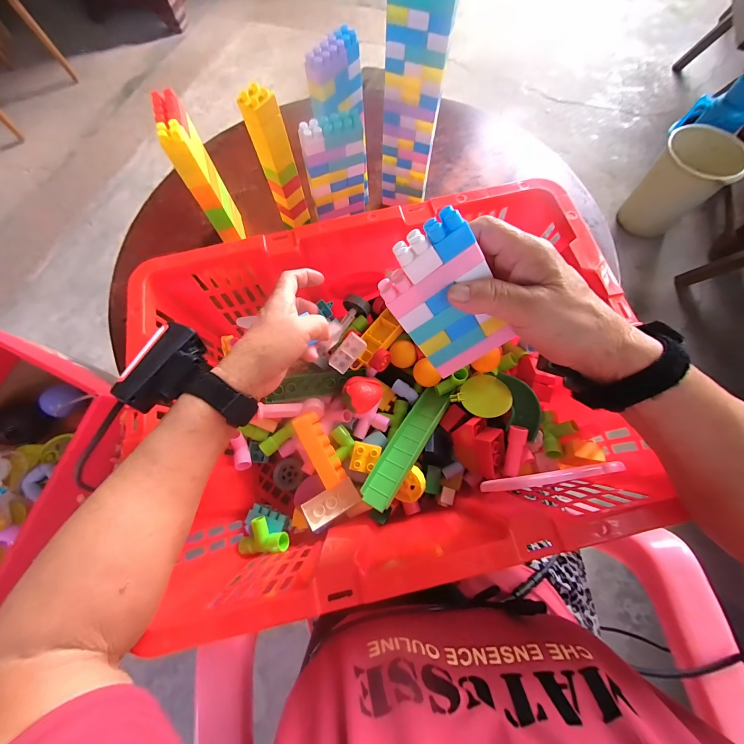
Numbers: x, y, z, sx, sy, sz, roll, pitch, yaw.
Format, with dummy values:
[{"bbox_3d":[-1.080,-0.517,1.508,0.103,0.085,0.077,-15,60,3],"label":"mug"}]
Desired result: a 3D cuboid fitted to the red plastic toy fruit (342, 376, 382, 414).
[{"bbox_3d":[-0.012,0.028,0.390,0.044,0.039,0.044,0,70,1],"label":"red plastic toy fruit"}]

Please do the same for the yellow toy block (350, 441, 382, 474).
[{"bbox_3d":[-0.007,0.101,0.369,0.031,0.028,0.032,11,71,5],"label":"yellow toy block"}]

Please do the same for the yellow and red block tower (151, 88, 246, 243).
[{"bbox_3d":[-0.238,-0.271,0.457,0.029,0.185,0.089,-15,71,-4],"label":"yellow and red block tower"}]

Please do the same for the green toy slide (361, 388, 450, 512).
[{"bbox_3d":[0.042,0.083,0.370,0.036,0.037,0.156,32,74,12],"label":"green toy slide"}]

